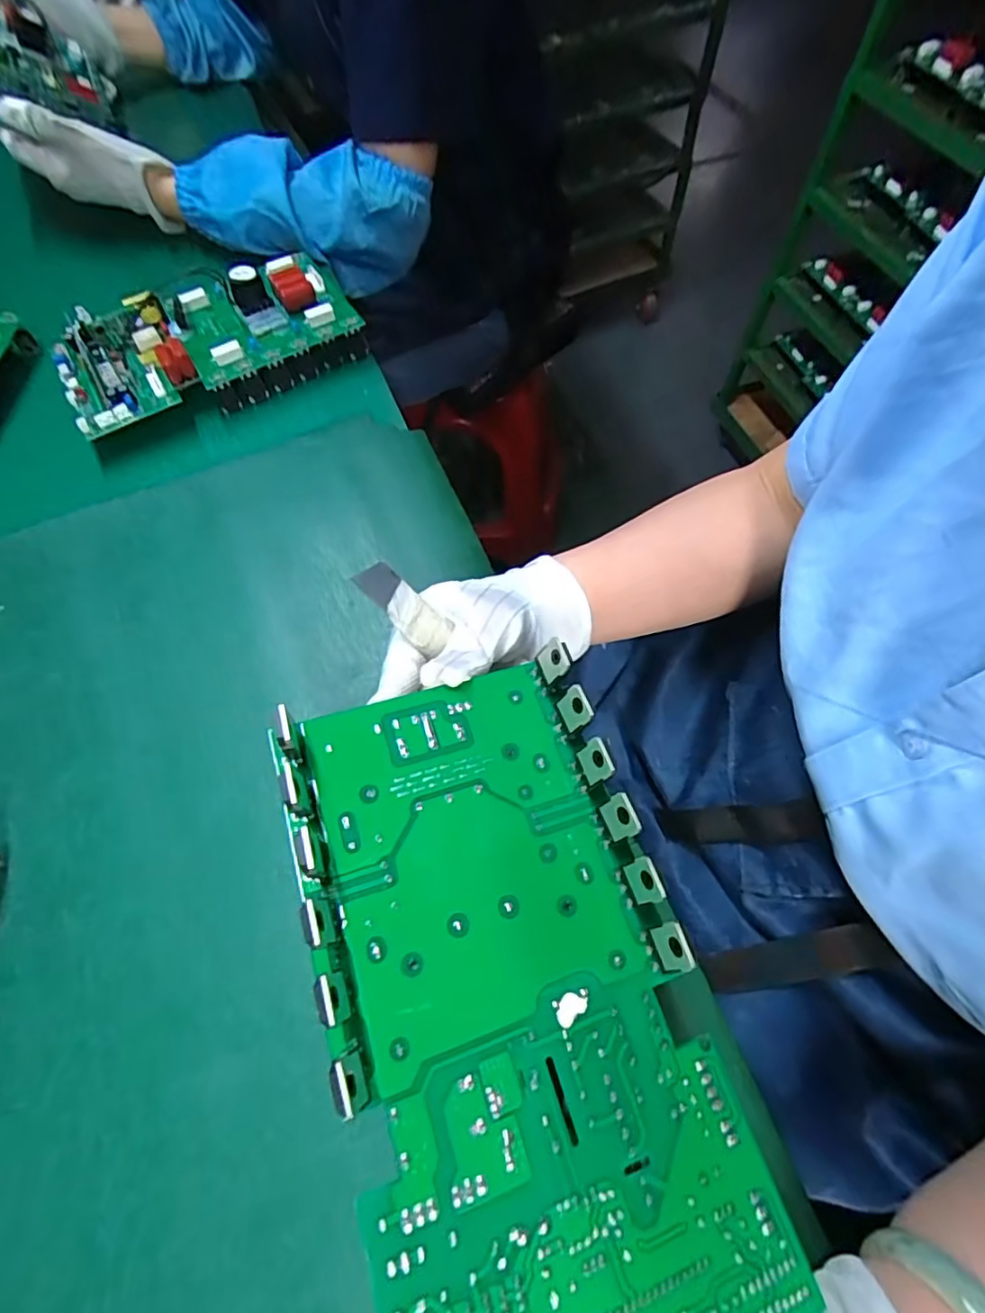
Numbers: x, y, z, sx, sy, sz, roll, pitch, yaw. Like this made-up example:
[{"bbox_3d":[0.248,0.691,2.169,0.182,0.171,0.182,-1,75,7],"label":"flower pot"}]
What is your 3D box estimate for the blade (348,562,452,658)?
[{"bbox_3d":[-0.040,-0.022,0.270,0.004,0.058,0.018,6,63,41],"label":"blade"}]

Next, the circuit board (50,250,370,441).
[{"bbox_3d":[-0.227,-0.257,0.478,0.225,0.058,0.107,-29,66,-13],"label":"circuit board"}]

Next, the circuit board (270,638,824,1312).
[{"bbox_3d":[0.005,0.111,0.208,0.123,0.028,0.223,-17,64,-8],"label":"circuit board"}]

